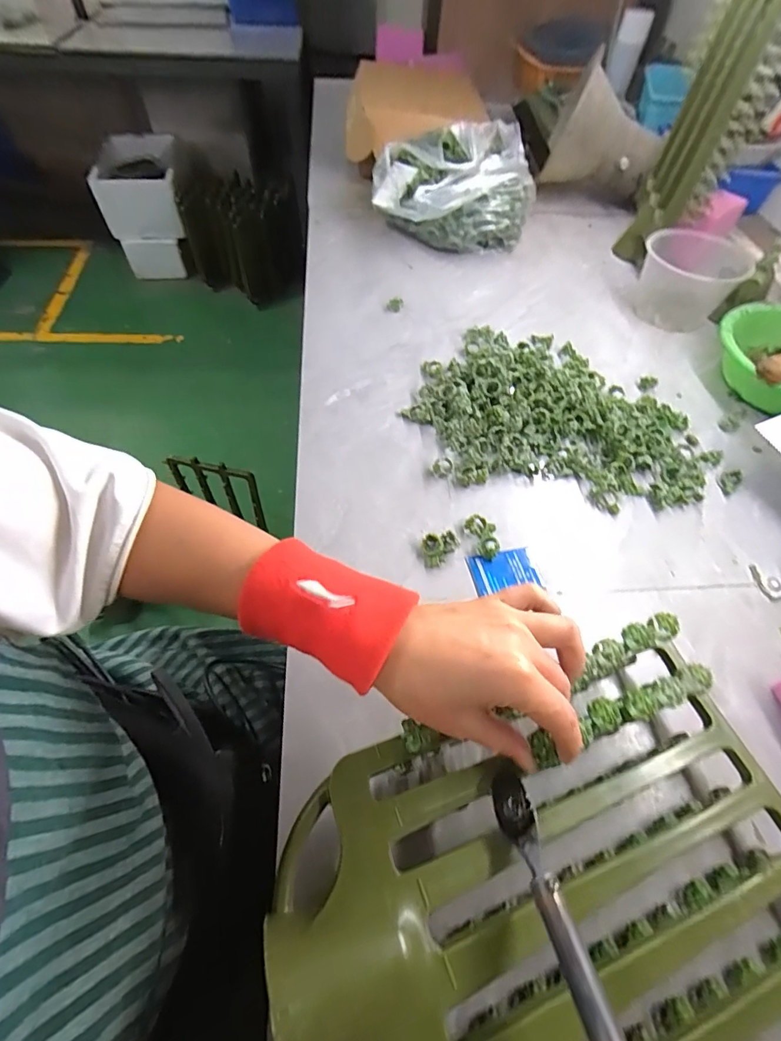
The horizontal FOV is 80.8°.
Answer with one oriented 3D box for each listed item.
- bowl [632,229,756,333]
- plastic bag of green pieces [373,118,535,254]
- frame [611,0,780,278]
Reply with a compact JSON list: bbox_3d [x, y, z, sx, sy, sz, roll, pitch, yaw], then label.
[{"bbox_3d":[0.431,-0.351,0.672,0.130,0.091,0.103,34,60,18],"label":"bowl"},{"bbox_3d":[0.111,-0.552,0.772,0.247,0.131,0.189,-18,59,-15],"label":"plastic bag of green pieces"},{"bbox_3d":[0.446,-0.567,0.680,0.047,0.343,0.226,2,51,-5],"label":"frame"}]

